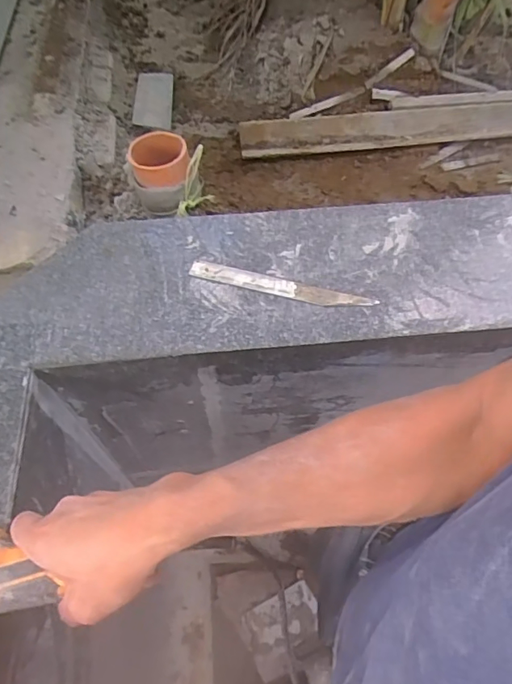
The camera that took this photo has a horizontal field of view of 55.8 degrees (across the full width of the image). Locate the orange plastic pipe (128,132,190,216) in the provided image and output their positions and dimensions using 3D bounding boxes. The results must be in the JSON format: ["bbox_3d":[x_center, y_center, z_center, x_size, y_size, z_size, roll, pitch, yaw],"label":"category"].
[{"bbox_3d":[-0.139,-0.246,0.714,0.086,0.085,0.097,-7,60,-3],"label":"orange plastic pipe"}]

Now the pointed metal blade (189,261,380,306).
[{"bbox_3d":[0.030,-0.066,0.584,0.222,0.005,0.024,13,61,8],"label":"pointed metal blade"}]

